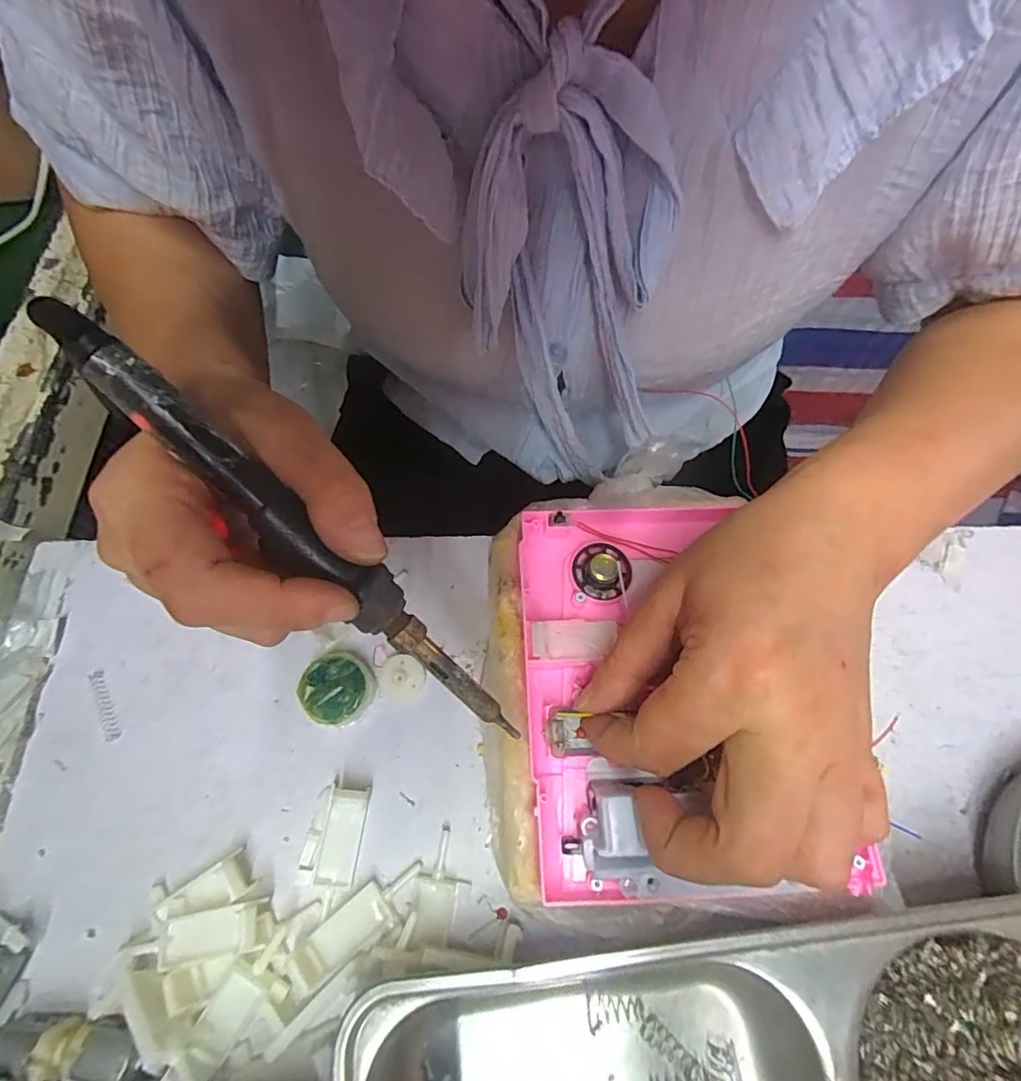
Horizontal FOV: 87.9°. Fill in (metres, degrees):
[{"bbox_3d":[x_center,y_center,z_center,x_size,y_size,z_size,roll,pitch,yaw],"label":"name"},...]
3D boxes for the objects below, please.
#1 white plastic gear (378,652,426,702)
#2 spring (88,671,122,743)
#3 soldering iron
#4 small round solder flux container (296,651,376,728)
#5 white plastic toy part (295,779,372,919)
[{"bbox_3d":[-0.055,0.069,0.268,0.024,0.006,0.022,0,65,0],"label":"white plastic gear"},{"bbox_3d":[-0.202,0.082,0.263,0.008,0.004,0.037,-29,69,-13],"label":"spring"},{"bbox_3d":[-0.068,0.001,0.173,0.196,0.017,0.018,46,70,-15],"label":"soldering iron"},{"bbox_3d":[-0.085,0.074,0.261,0.032,0.016,0.033,0,65,0],"label":"small round solder flux container"},{"bbox_3d":[-0.081,0.134,0.235,0.025,0.016,0.047,11,66,5],"label":"white plastic toy part"}]

